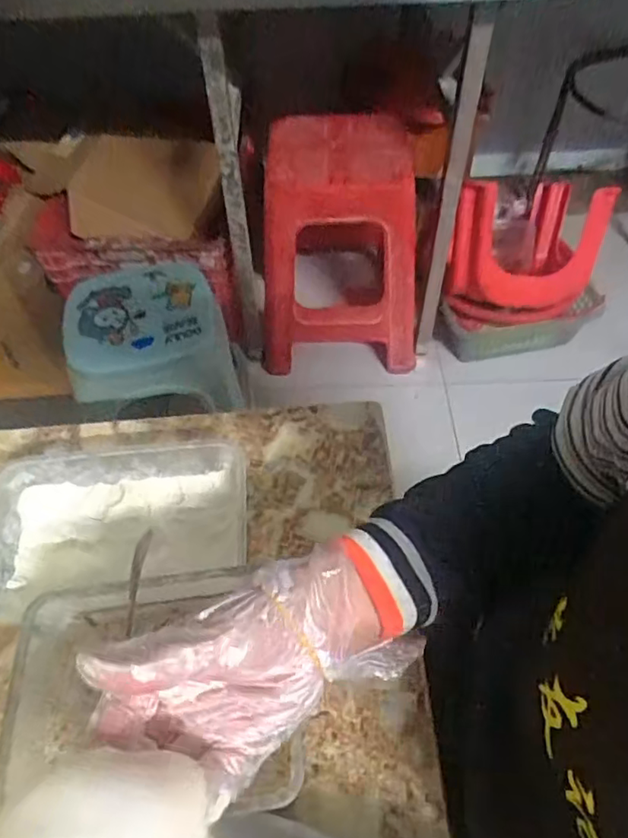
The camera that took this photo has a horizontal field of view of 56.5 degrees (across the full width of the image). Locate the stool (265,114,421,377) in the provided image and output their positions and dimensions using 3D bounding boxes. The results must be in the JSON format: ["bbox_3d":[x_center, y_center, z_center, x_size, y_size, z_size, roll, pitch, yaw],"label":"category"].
[{"bbox_3d":[0.046,-0.371,1.212,0.325,0.430,0.326,-3,52,0],"label":"stool"}]

